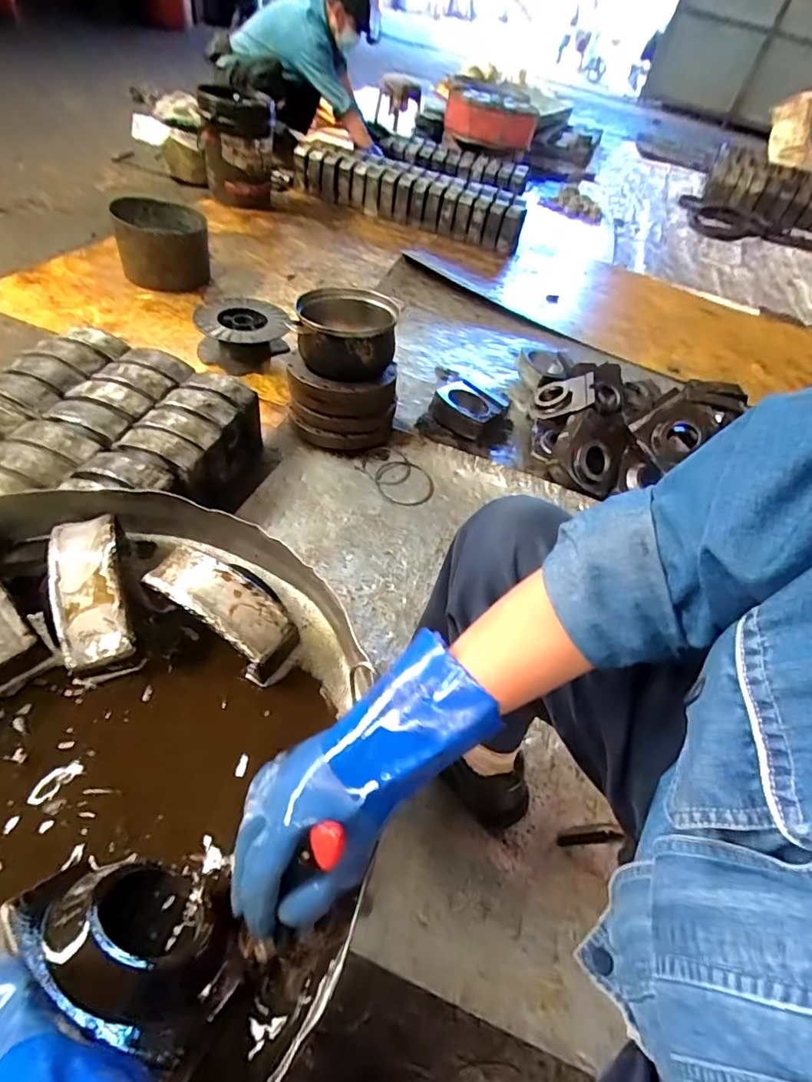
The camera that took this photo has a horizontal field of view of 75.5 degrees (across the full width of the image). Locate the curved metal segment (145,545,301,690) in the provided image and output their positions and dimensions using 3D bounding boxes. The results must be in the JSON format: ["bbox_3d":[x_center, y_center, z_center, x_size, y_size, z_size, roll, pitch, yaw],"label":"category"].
[{"bbox_3d":[-0.185,0.063,0.546,0.166,0.059,0.076,38,55,5],"label":"curved metal segment"}]

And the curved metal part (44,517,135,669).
[{"bbox_3d":[-0.320,0.041,0.529,0.065,0.043,0.175,-11,53,-22],"label":"curved metal part"}]

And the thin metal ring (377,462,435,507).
[{"bbox_3d":[-0.003,-0.133,1.225,0.138,0.008,0.129,2,63,-4],"label":"thin metal ring"}]

